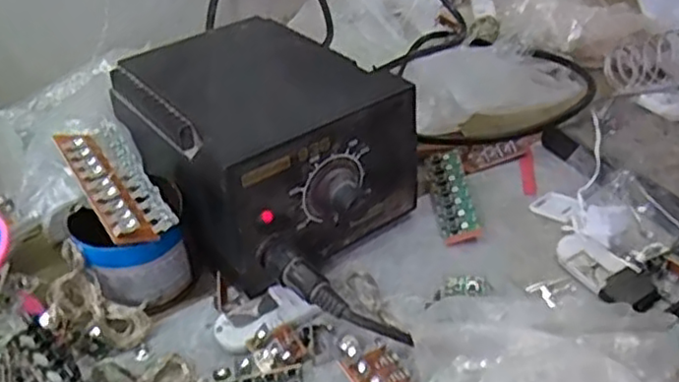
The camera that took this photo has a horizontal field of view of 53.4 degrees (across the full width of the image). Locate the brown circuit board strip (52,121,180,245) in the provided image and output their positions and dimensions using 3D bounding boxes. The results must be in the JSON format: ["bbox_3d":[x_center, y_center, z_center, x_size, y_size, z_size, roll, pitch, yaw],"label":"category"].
[{"bbox_3d":[-0.113,-0.006,0.337,0.033,0.007,0.095,-12,42,-35],"label":"brown circuit board strip"}]

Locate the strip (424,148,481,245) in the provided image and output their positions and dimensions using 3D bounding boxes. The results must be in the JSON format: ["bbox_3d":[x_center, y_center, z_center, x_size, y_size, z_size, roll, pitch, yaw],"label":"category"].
[{"bbox_3d":[0.064,0.001,0.392,0.022,0.006,0.072,-18,42,12],"label":"strip"}]

